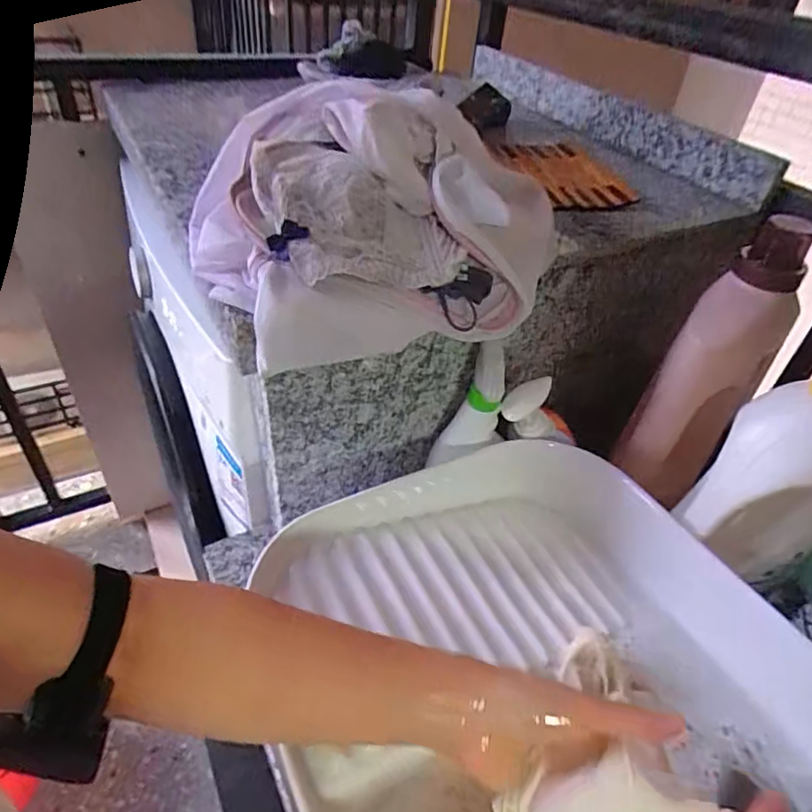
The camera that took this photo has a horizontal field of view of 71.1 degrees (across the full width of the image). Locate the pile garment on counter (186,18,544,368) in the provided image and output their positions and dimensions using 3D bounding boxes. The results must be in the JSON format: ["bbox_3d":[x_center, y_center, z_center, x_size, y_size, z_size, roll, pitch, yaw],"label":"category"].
[{"bbox_3d":[-0.041,-0.194,0.509,0.286,0.177,0.253,-13,44,-21],"label":"pile garment on counter"}]

